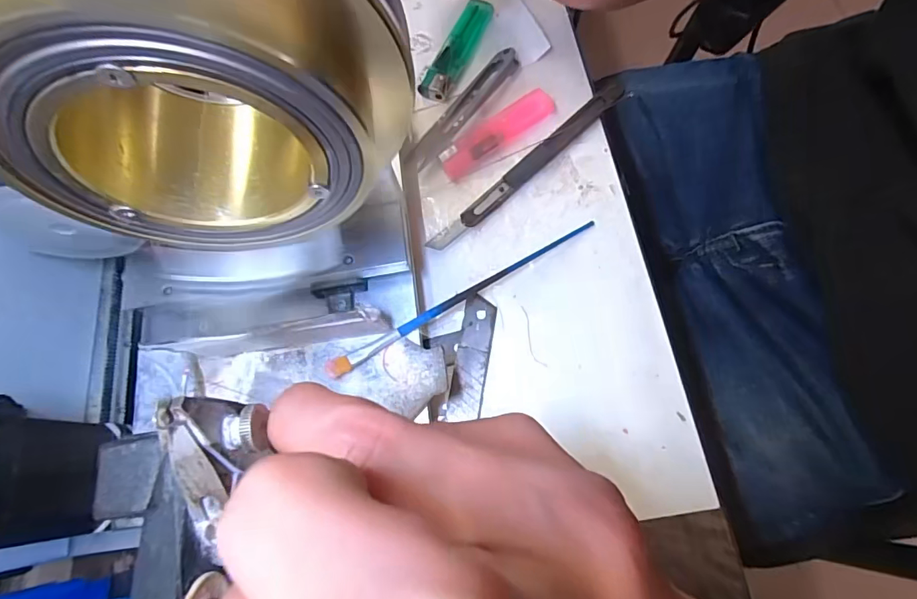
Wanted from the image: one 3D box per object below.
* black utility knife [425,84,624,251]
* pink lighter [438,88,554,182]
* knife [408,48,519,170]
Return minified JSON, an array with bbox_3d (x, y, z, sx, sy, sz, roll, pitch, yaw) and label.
[{"bbox_3d":[0.041,-0.079,0.284,0.147,0.010,0.014,-42,73,-8],"label":"black utility knife"},{"bbox_3d":[0.023,-0.103,0.293,0.080,0.007,0.021,-38,73,-7],"label":"pink lighter"},{"bbox_3d":[0.003,-0.121,0.300,0.021,0.007,0.098,35,79,15],"label":"knife"}]

